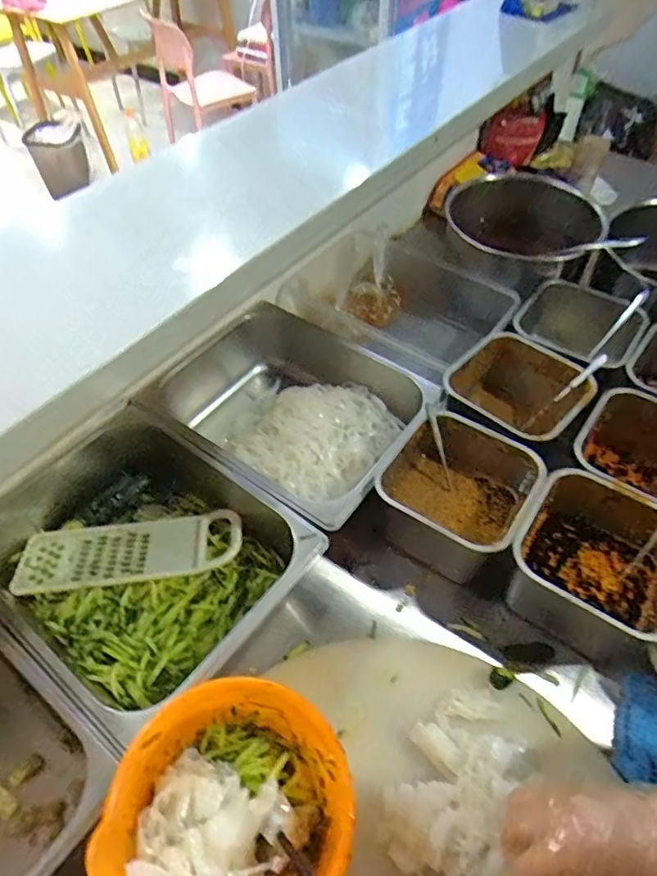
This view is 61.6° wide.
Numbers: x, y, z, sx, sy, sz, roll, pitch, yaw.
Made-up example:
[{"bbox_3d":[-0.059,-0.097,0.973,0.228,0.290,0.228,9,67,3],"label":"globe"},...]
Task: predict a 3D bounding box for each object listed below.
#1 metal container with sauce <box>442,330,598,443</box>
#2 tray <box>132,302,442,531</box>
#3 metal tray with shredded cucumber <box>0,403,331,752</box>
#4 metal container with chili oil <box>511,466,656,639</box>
[{"bbox_3d":[0.248,-0.055,0.742,0.182,0.087,0.164,-36,59,-25],"label":"metal container with sauce"},{"bbox_3d":[-0.062,-0.033,0.749,0.346,0.097,0.257,29,57,22],"label":"tray"},{"bbox_3d":[-0.215,0.131,0.617,0.336,0.095,0.261,31,58,23],"label":"metal tray with shredded cucumber"},{"bbox_3d":[0.284,0.129,0.585,0.156,0.082,0.160,28,57,21],"label":"metal container with chili oil"}]

